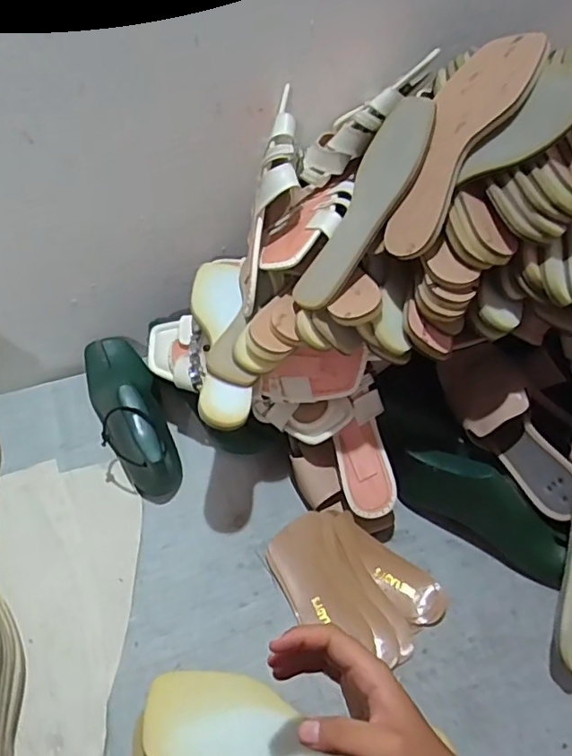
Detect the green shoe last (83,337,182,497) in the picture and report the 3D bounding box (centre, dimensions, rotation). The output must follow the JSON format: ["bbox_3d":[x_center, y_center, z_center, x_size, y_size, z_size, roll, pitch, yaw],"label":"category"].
[{"bbox_3d":[-0.197,0.035,0.726,0.075,0.091,0.239,-21,51,-21],"label":"green shoe last"}]

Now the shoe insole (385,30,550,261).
[{"bbox_3d":[0.155,-0.224,0.542,0.082,0.014,0.234,34,92,36],"label":"shoe insole"}]

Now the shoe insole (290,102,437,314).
[{"bbox_3d":[0.078,-0.173,0.566,0.084,0.010,0.232,22,84,47],"label":"shoe insole"}]

